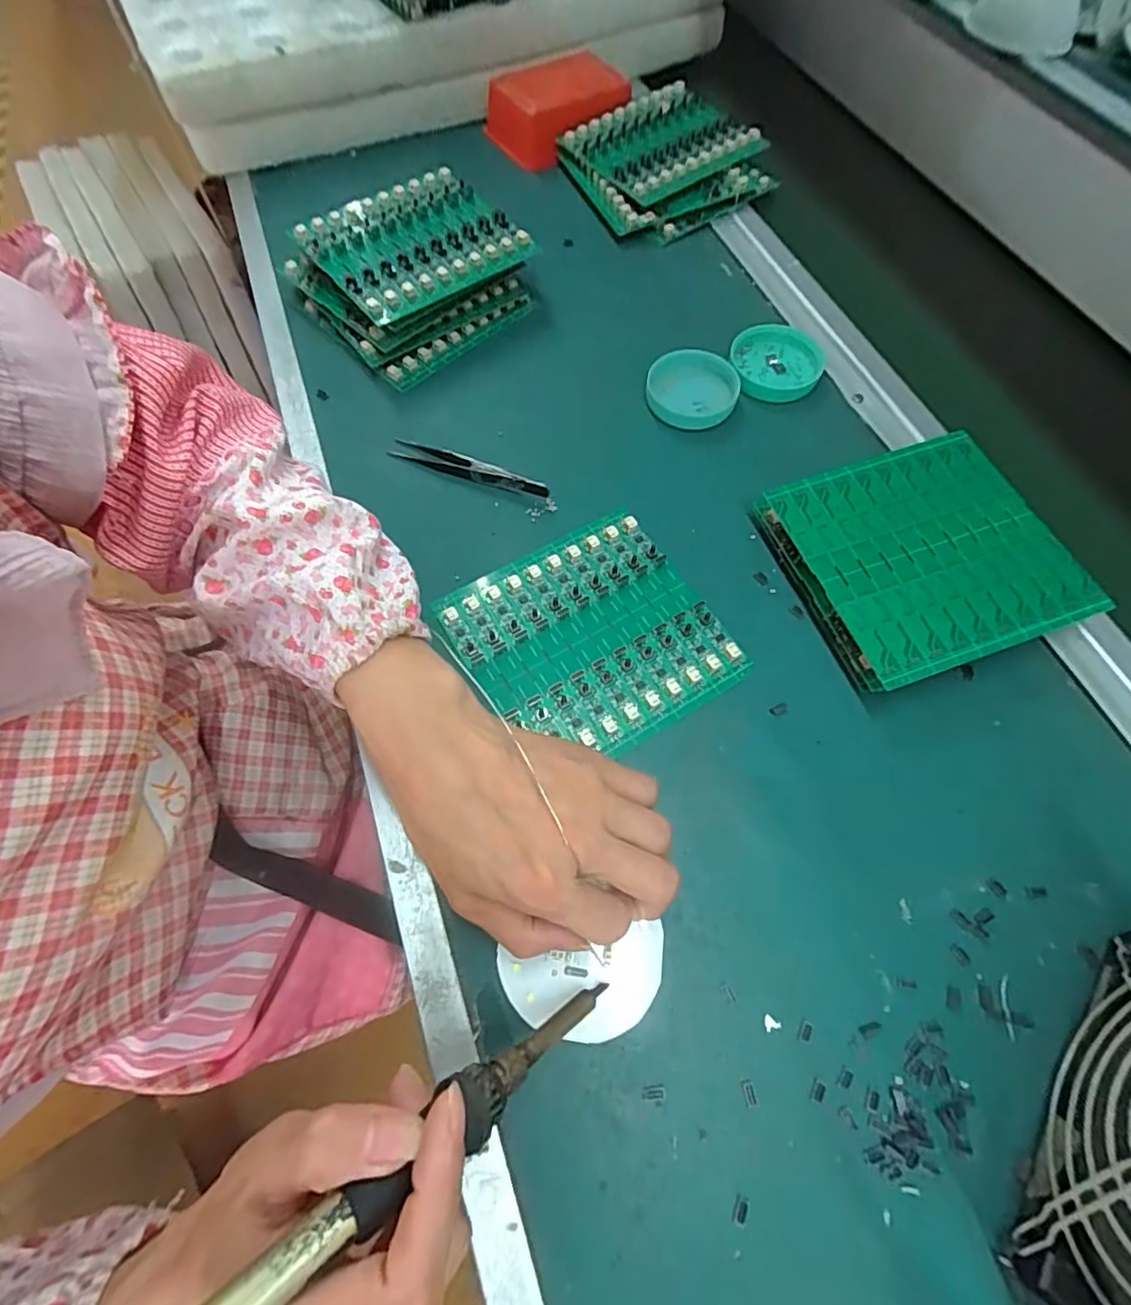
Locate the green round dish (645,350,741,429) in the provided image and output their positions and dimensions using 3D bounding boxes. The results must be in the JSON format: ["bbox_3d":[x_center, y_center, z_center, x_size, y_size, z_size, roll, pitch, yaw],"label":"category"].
[{"bbox_3d":[0.091,-0.189,0.413,0.063,0.015,0.063,0,64,-1],"label":"green round dish"}]

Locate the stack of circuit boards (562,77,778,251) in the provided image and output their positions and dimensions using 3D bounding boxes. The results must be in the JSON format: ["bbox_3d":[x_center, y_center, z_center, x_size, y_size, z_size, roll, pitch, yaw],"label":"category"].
[{"bbox_3d":[0.085,-0.444,0.523,0.165,0.035,0.160,-34,69,-16],"label":"stack of circuit boards"}]

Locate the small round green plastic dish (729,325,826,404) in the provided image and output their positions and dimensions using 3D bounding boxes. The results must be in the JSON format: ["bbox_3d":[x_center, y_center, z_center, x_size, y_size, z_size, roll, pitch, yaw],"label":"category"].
[{"bbox_3d":[0.156,-0.216,0.427,0.065,0.011,0.065,0,64,-1],"label":"small round green plastic dish"}]

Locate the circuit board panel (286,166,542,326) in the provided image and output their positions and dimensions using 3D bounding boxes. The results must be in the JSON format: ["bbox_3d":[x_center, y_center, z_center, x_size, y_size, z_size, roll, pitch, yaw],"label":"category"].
[{"bbox_3d":[-0.113,-0.308,0.432,0.137,0.018,0.128,-37,71,-15],"label":"circuit board panel"}]

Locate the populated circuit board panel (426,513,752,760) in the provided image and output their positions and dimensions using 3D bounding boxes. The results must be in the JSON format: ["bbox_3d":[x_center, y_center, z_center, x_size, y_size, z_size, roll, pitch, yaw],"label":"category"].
[{"bbox_3d":[0.014,-0.009,0.336,0.139,0.007,0.131,-29,68,-14],"label":"populated circuit board panel"}]

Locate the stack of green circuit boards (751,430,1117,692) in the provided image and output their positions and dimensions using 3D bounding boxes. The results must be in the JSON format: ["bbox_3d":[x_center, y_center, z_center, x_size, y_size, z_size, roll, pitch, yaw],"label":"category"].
[{"bbox_3d":[0.210,-0.054,0.344,0.141,0.035,0.135,-17,66,-8],"label":"stack of green circuit boards"}]

